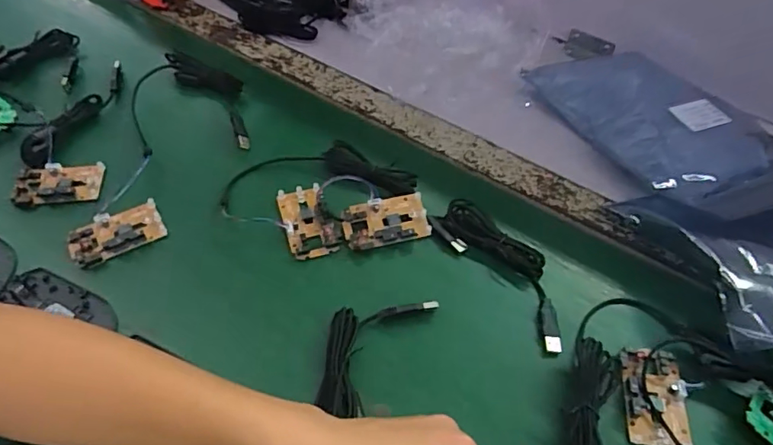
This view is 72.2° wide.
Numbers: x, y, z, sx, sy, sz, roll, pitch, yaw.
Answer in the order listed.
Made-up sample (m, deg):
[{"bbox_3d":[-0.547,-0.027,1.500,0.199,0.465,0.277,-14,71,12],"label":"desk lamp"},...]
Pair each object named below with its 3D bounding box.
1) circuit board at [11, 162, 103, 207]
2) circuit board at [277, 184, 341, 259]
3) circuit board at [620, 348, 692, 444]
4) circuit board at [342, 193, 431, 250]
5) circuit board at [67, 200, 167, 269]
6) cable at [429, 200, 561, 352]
[{"bbox_3d":[-0.315,-0.036,0.512,0.076,0.014,0.044,-4,53,-7],"label":"circuit board"},{"bbox_3d":[-0.075,-0.001,0.496,0.041,0.012,0.078,-14,54,-14],"label":"circuit board"},{"bbox_3d":[0.205,0.133,0.405,0.047,0.011,0.075,7,52,1],"label":"circuit board"},{"bbox_3d":[-0.001,0.000,0.492,0.077,0.011,0.042,-11,70,-11],"label":"circuit board"},{"bbox_3d":[-0.243,0.010,0.477,0.077,0.008,0.045,-22,57,-20],"label":"circuit board"},{"bbox_3d":[0.107,0.039,0.471,0.050,0.022,0.157,-29,59,-24],"label":"cable"}]

